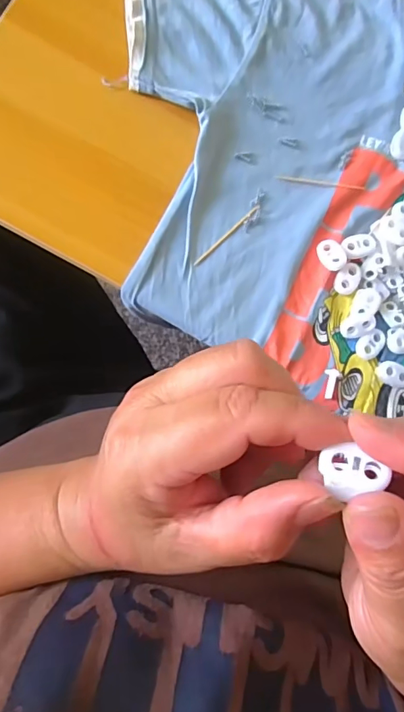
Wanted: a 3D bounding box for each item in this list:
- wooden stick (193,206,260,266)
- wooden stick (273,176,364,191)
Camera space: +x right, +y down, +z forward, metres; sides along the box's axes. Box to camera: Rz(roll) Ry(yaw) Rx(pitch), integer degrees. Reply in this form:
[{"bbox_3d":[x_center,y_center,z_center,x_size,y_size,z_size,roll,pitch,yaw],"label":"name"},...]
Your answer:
[{"bbox_3d":[0.017,-0.078,0.302,0.058,0.004,0.004,-44,91,-8],"label":"wooden stick"},{"bbox_3d":[0.080,-0.116,0.316,0.060,0.005,0.004,7,85,-6],"label":"wooden stick"}]

